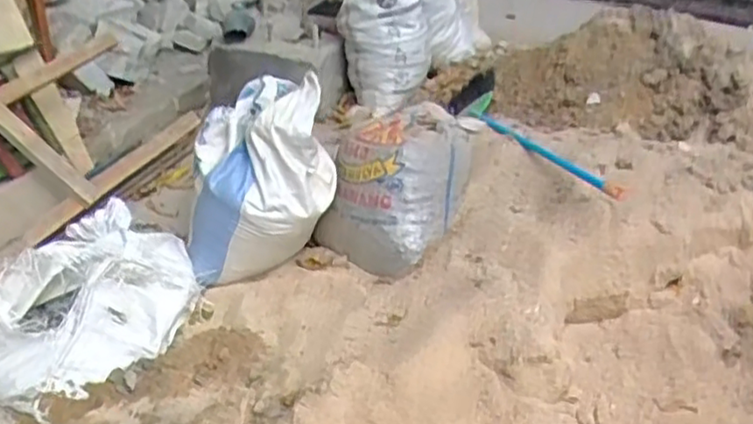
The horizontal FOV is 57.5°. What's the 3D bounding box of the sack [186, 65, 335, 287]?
[{"bbox_3d":[-0.292,-0.099,1.708,0.349,0.381,0.299,-6,34,-9],"label":"sack"}]

